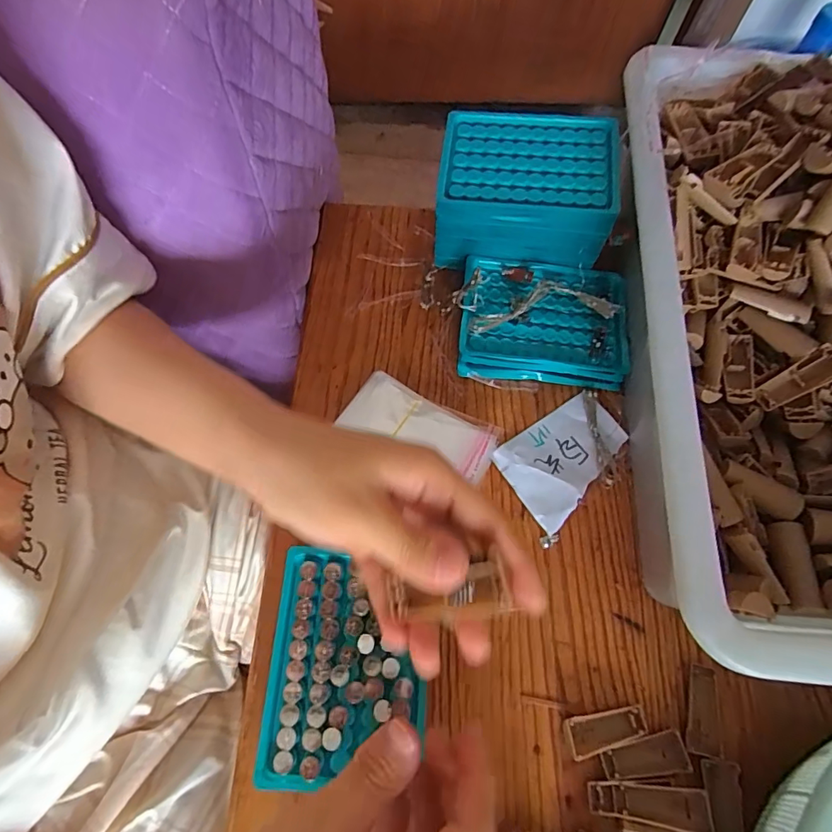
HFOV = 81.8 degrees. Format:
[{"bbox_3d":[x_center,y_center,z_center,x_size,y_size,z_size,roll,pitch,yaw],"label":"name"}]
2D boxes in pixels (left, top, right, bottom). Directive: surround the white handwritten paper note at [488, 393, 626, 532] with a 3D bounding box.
[{"bbox_3d":[0.112,0.031,0.357,0.094,0.007,0.067,-32,73,-14],"label":"white handwritten paper note"}]

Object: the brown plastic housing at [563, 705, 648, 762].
[{"bbox_3d":[0.115,0.191,0.292,0.050,0.009,0.020,-10,69,-6],"label":"brown plastic housing"}]

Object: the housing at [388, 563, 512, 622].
[{"bbox_3d":[0.012,0.069,0.187,0.045,0.008,0.017,-15,66,25],"label":"housing"}]

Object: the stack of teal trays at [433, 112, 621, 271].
[{"bbox_3d":[0.083,-0.175,0.397,0.131,0.095,0.094,8,68,1],"label":"stack of teal trays"}]

